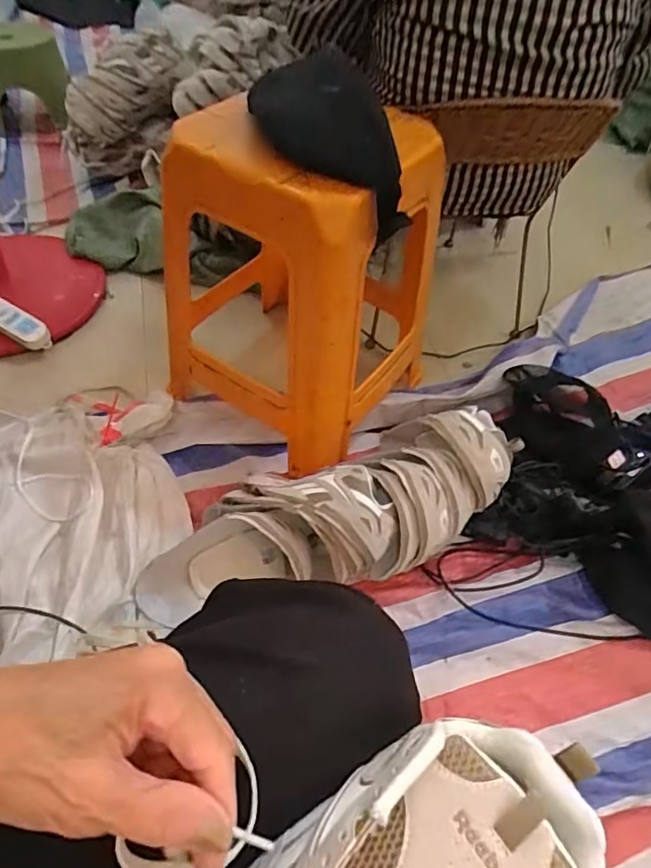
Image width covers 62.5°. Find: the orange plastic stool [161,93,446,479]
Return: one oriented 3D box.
[{"bbox_3d":[-0.038,-0.253,0.871,0.357,0.444,0.366,28,56,17],"label":"orange plastic stool"}]

